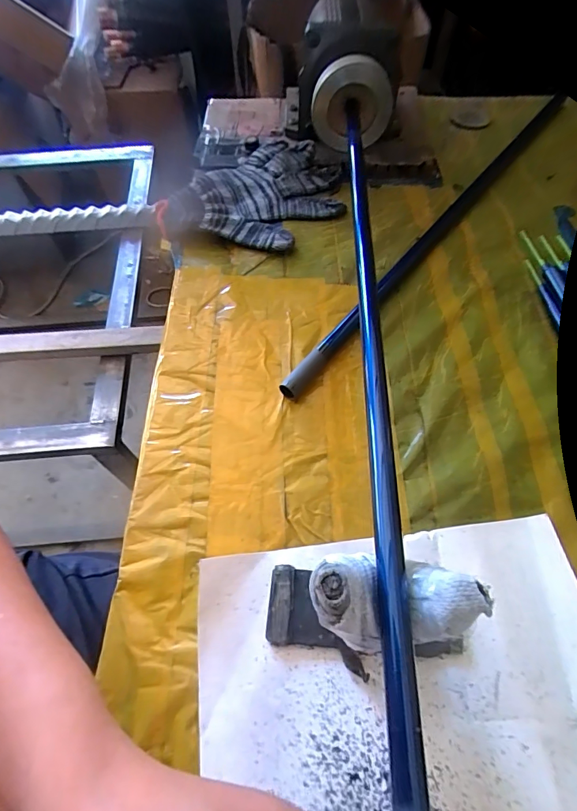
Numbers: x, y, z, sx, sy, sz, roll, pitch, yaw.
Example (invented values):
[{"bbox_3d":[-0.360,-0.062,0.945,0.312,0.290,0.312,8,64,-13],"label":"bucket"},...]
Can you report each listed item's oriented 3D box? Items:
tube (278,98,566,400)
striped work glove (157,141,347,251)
[{"bbox_3d":[0.156,-0.182,0.403,0.016,0.014,0.507,35,67,19],"label":"tube"},{"bbox_3d":[-0.035,-0.206,0.411,0.166,0.023,0.135,-1,61,1],"label":"striped work glove"}]

